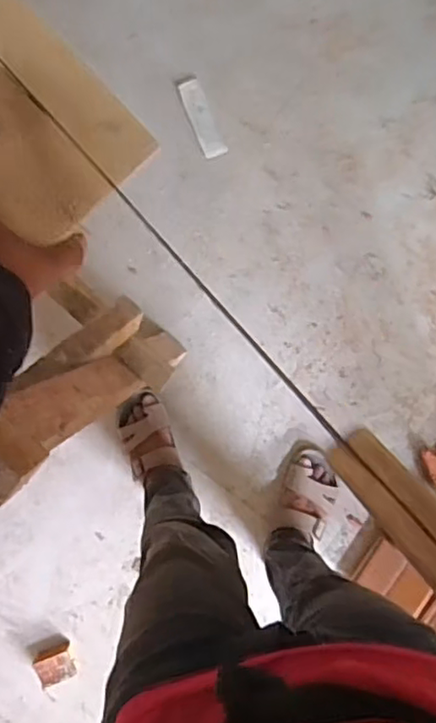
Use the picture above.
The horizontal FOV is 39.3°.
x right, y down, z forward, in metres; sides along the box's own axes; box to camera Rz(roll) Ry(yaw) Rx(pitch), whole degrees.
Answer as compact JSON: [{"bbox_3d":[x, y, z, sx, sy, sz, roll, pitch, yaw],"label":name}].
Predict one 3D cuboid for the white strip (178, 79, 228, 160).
[{"bbox_3d":[-0.031,-0.473,1.193,0.045,0.010,0.151,-23,94,1],"label":"white strip"}]

